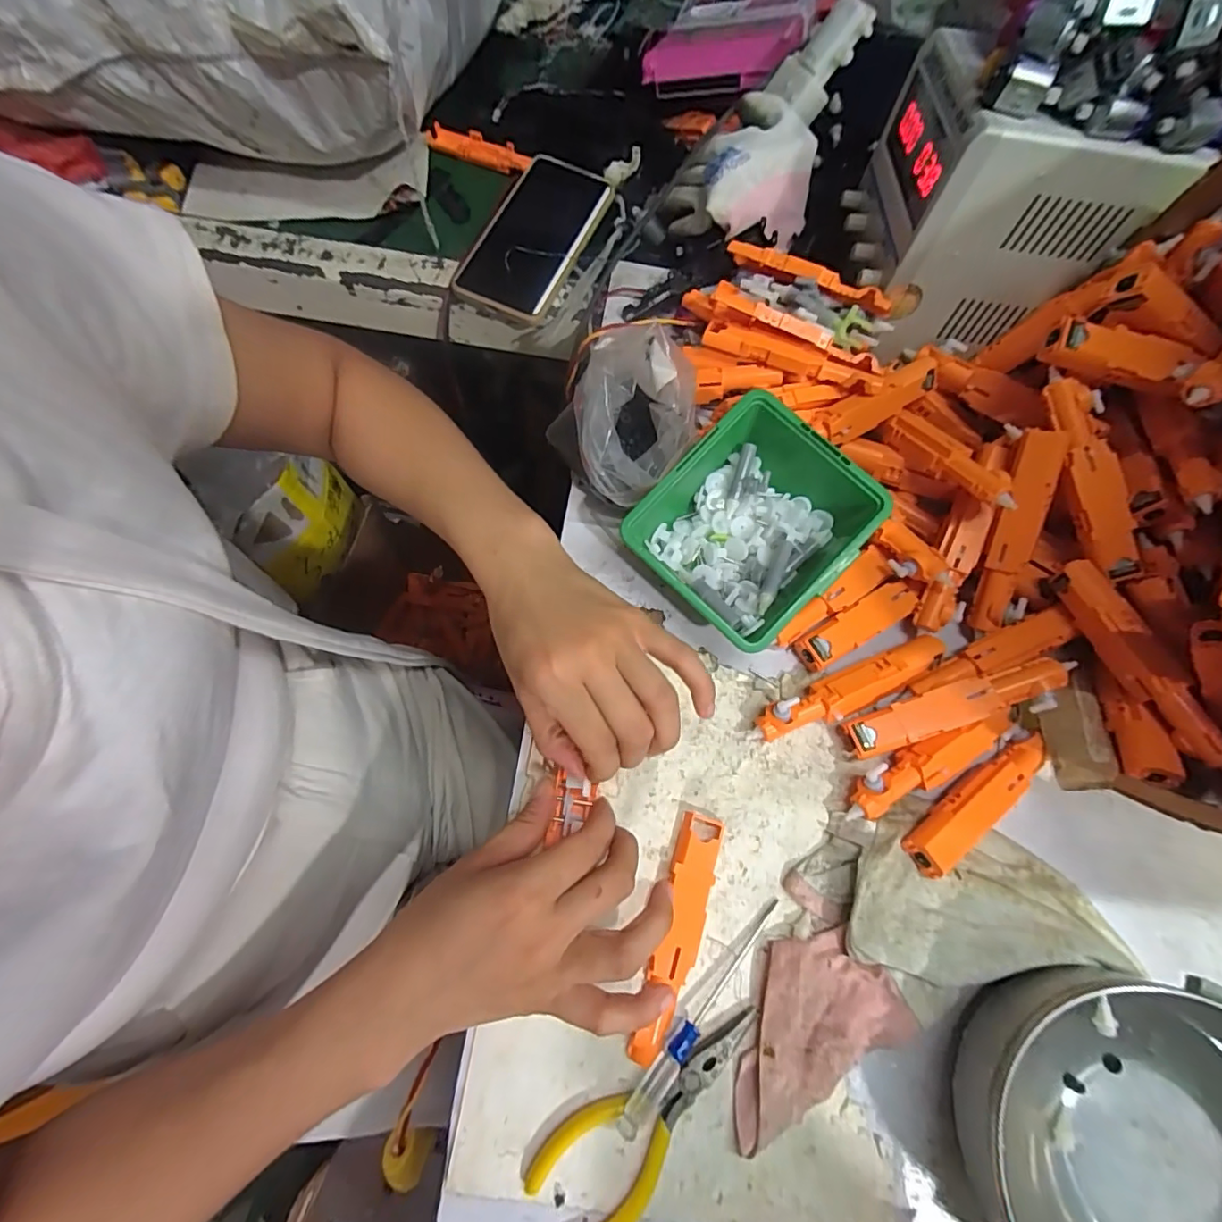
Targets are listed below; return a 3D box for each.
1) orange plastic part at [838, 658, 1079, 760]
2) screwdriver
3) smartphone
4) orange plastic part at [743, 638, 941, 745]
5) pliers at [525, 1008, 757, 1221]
[{"bbox_3d":[0.197,0.055,0.316,0.123,0.017,0.023,-21,72,7],"label":"orange plastic part"},{"bbox_3d":[0.048,0.202,0.276,0.013,0.016,0.124,41,74,11],"label":"screwdriver"},{"bbox_3d":[-0.068,-0.325,0.464,0.093,0.015,0.171,23,71,6],"label":"smartphone"},{"bbox_3d":[0.140,0.049,0.328,0.121,0.025,0.023,-21,73,-9],"label":"orange plastic part"},{"bbox_3d":[0.023,0.245,0.264,0.126,0.007,0.046,-32,75,-12],"label":"pliers"}]

